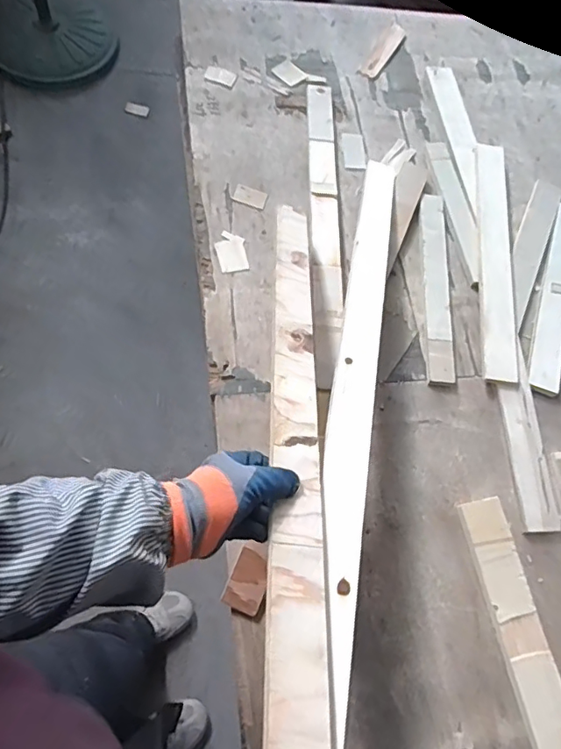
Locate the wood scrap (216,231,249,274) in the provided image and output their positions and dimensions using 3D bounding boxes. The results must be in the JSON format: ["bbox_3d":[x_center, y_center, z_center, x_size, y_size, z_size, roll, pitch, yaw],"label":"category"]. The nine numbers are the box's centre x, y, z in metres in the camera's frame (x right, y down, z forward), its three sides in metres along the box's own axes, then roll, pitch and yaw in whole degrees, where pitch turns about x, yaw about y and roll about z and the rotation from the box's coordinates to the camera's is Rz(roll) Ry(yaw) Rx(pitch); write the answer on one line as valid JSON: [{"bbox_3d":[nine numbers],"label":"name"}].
[{"bbox_3d":[-0.076,-0.192,0.829,0.045,0.006,0.068,-8,76,-14],"label":"wood scrap"}]

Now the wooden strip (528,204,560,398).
[{"bbox_3d":[0.464,-0.138,0.885,0.051,0.008,0.376,21,67,0],"label":"wooden strip"}]

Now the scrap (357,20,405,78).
[{"bbox_3d":[0.203,-0.636,1.042,0.038,0.011,0.176,29,67,3],"label":"scrap"}]

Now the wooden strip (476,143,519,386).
[{"bbox_3d":[0.359,-0.200,0.877,0.058,0.012,0.457,7,68,2],"label":"wooden strip"}]

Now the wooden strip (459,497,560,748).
[{"bbox_3d":[0.340,0.468,0.624,0.062,0.021,0.638,-7,70,-12],"label":"wooden strip"}]

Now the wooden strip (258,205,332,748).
[{"bbox_3d":[0.015,0.067,0.540,0.054,0.022,0.719,2,53,-2],"label":"wooden strip"}]

